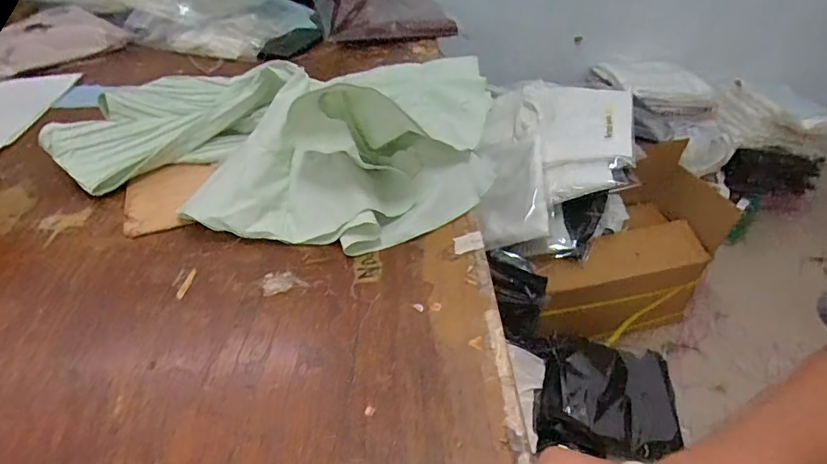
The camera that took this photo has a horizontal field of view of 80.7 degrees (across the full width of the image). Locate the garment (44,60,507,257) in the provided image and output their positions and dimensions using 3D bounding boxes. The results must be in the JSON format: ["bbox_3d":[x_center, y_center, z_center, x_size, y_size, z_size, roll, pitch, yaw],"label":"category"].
[{"bbox_3d":[-0.153,-0.153,0.596,0.483,0.110,0.377,16,42,20],"label":"garment"}]

